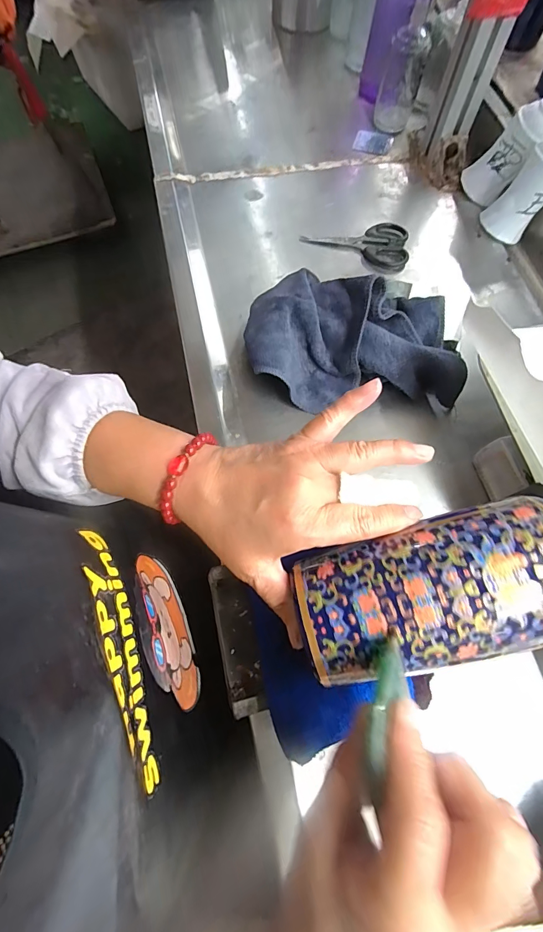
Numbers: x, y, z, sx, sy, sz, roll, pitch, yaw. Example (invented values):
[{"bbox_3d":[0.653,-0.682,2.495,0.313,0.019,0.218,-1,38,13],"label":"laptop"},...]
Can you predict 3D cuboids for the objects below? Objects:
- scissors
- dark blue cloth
[{"bbox_3d":[0.105,-0.278,0.477,0.132,0.015,0.062,1,70,2],"label":"scissors"},{"bbox_3d":[0.084,-0.135,0.391,0.212,0.070,0.148,0,69,2],"label":"dark blue cloth"}]

